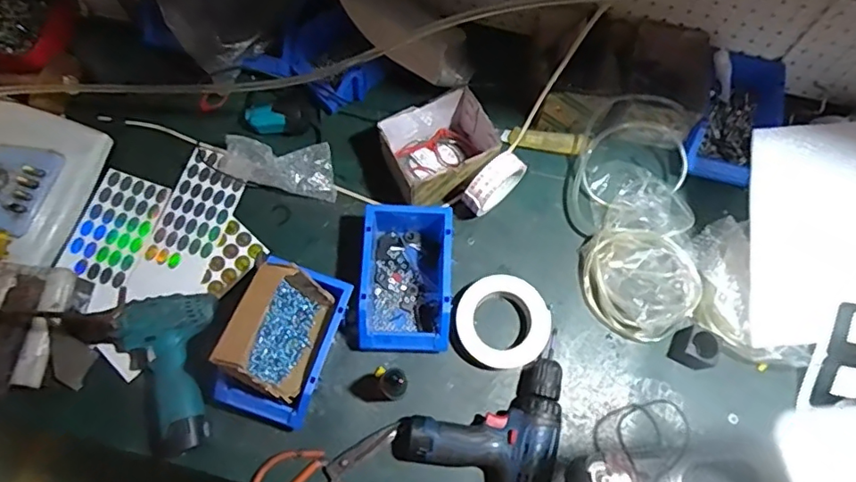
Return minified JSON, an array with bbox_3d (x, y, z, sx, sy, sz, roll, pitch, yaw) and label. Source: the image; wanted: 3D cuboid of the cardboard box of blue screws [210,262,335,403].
[{"bbox_3d":[-0.177,0.105,0.668,0.110,0.065,0.145,38,62,-28],"label":"cardboard box of blue screws"}]

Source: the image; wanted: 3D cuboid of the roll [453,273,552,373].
[{"bbox_3d":[0.101,0.108,0.752,0.122,0.025,0.119,0,70,-1],"label":"roll"}]

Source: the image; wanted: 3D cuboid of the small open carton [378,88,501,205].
[{"bbox_3d":[0.018,-0.122,0.800,0.144,0.099,0.122,-26,72,-10],"label":"small open carton"}]

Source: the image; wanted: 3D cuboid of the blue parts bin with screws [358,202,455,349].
[{"bbox_3d":[-0.030,0.049,0.740,0.120,0.066,0.183,2,70,-1],"label":"blue parts bin with screws"}]

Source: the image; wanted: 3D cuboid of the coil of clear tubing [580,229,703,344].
[{"bbox_3d":[0.286,0.055,0.766,0.160,0.048,0.135,40,74,12],"label":"coil of clear tubing"}]

